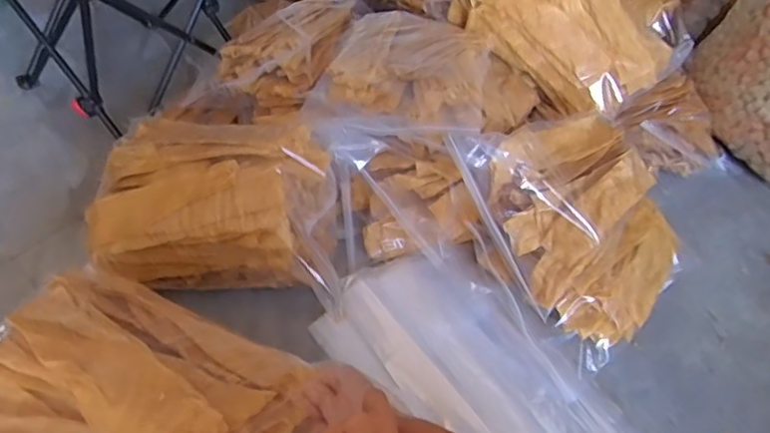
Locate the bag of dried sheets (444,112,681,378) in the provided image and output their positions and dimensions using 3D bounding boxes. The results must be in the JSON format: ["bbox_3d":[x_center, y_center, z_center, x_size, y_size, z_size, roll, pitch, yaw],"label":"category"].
[{"bbox_3d":[0.349,-0.007,1.022,0.352,0.069,0.419,-28,84,-27],"label":"bag of dried sheets"}]

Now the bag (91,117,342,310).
[{"bbox_3d":[-0.263,-0.012,0.940,0.394,0.226,0.240,8,48,2],"label":"bag"}]

